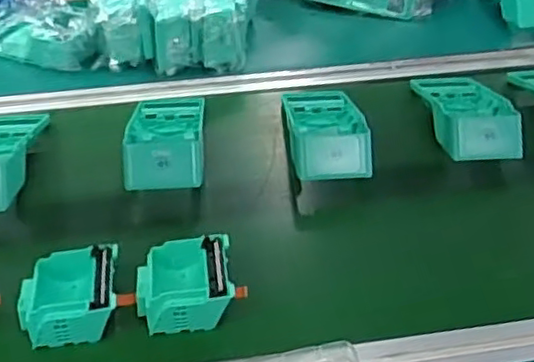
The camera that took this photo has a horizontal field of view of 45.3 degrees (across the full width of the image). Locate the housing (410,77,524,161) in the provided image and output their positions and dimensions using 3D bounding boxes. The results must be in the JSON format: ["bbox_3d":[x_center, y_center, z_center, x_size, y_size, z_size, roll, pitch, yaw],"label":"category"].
[{"bbox_3d":[0.235,-0.091,0.760,0.094,0.047,0.192,-2,40,-1],"label":"housing"}]

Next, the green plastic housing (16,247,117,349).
[{"bbox_3d":[-0.165,0.098,0.538,0.077,0.041,0.072,-9,40,-9],"label":"green plastic housing"}]

